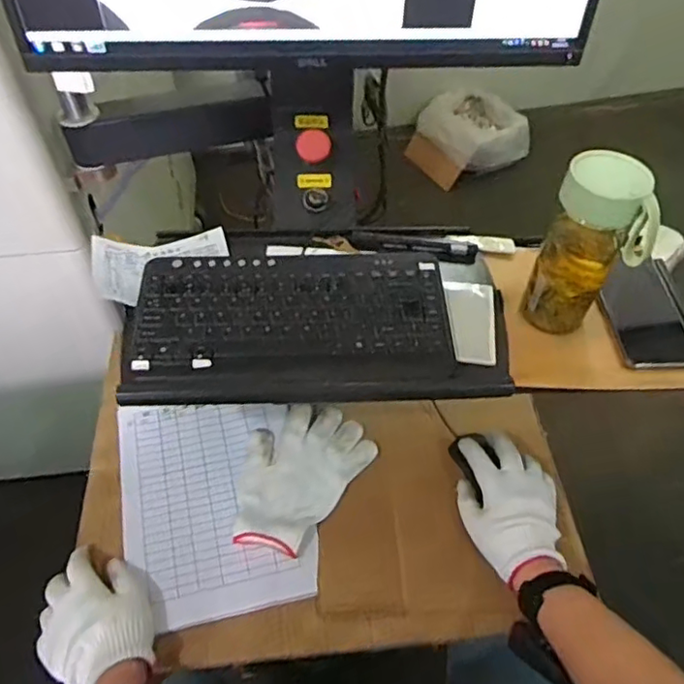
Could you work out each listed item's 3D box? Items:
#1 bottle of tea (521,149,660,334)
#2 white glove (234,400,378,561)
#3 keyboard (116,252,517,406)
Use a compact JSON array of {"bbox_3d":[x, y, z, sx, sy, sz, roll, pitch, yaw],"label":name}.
[{"bbox_3d":[0.236,-0.089,0.587,0.084,0.174,0.067,10,53,7],"label":"bottle of tea"},{"bbox_3d":[-0.058,0.152,0.719,0.129,0.015,0.190,31,58,21],"label":"white glove"},{"bbox_3d":[-0.021,-0.023,0.632,0.379,0.030,0.193,0,52,-1],"label":"keyboard"}]

